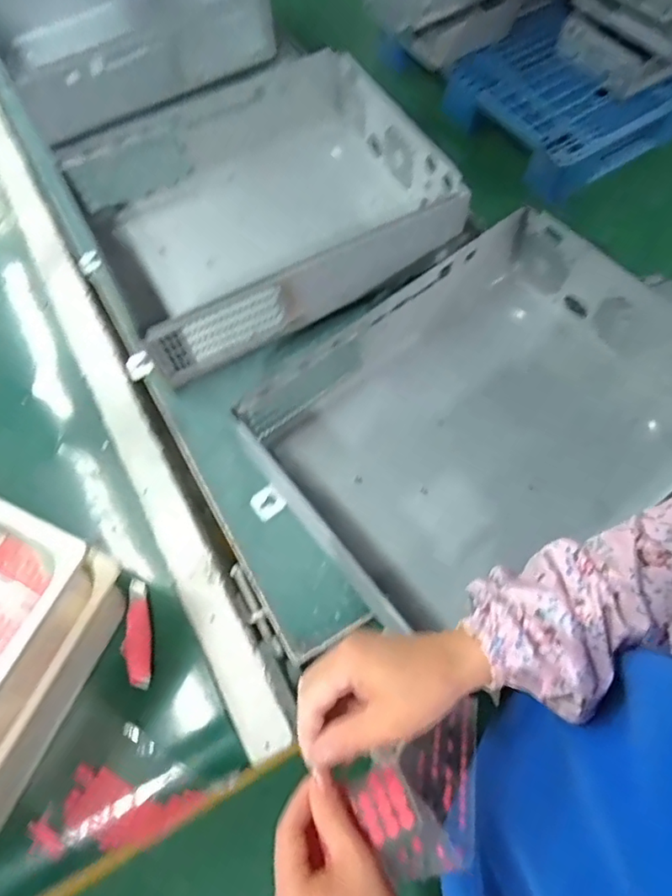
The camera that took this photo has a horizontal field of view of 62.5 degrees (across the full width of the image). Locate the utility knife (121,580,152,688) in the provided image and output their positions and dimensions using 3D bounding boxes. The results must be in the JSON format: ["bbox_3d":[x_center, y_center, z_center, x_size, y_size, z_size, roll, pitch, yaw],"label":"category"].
[{"bbox_3d":[-0.208,0.193,0.577,0.031,0.015,0.107,-11,65,-2],"label":"utility knife"}]

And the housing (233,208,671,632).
[{"bbox_3d":[0.176,-0.044,0.597,0.440,0.110,0.320,-33,68,-11],"label":"housing"}]

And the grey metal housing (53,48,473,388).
[{"bbox_3d":[-0.095,-0.324,0.732,0.419,0.119,0.363,-27,67,-9],"label":"grey metal housing"}]

